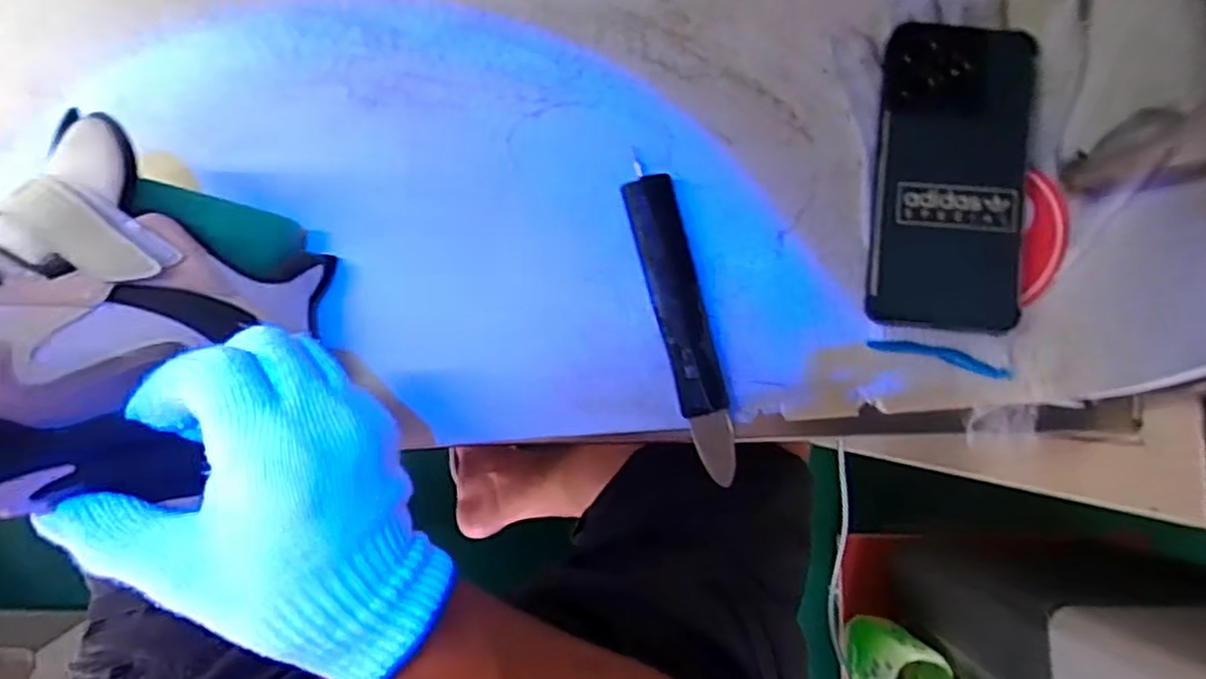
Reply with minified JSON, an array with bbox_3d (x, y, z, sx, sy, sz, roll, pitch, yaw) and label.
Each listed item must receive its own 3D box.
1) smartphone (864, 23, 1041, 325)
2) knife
[{"bbox_3d":[0.188,-0.088,0.387,0.078,0.012,0.162,5,87,7],"label":"smartphone"},{"bbox_3d":[0.044,-0.010,0.389,0.028,0.022,0.170,-14,88,-4],"label":"knife"}]

